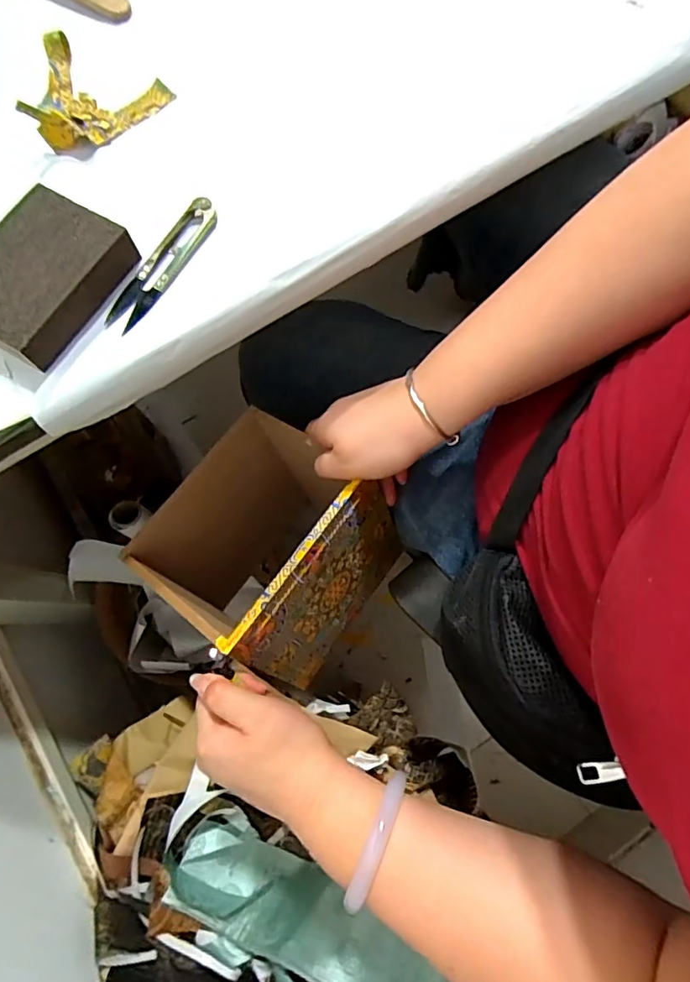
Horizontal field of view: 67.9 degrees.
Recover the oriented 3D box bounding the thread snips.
[{"bbox_3d":[-0.115,-0.144,0.323,0.025,0.008,0.100,32,78,8],"label":"thread snips"}]

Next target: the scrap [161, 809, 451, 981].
[{"bbox_3d":[-0.034,0.427,0.483,0.297,0.076,0.137,13,75,31],"label":"scrap"}]

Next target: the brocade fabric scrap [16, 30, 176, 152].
[{"bbox_3d":[-0.184,-0.286,0.353,0.091,0.030,0.090,-37,78,-8],"label":"brocade fabric scrap"}]

